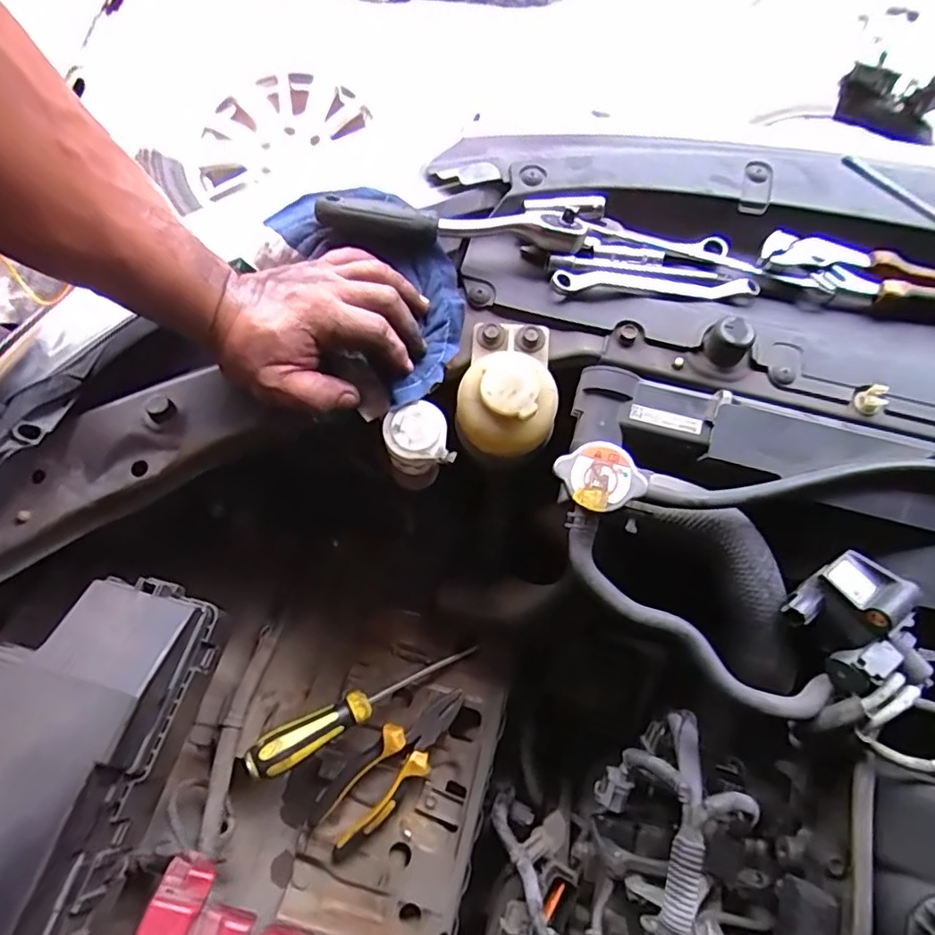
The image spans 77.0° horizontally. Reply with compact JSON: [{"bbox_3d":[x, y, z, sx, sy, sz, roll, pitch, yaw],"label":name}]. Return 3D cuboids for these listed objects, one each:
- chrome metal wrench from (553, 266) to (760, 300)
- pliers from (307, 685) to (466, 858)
[{"bbox_3d":[0.148,-0.144,0.455,0.158,0.012,0.023,4,79,2],"label":"chrome metal wrench"},{"bbox_3d":[-0.071,0.275,0.542,0.055,0.027,0.172,44,83,8],"label":"pliers"}]

